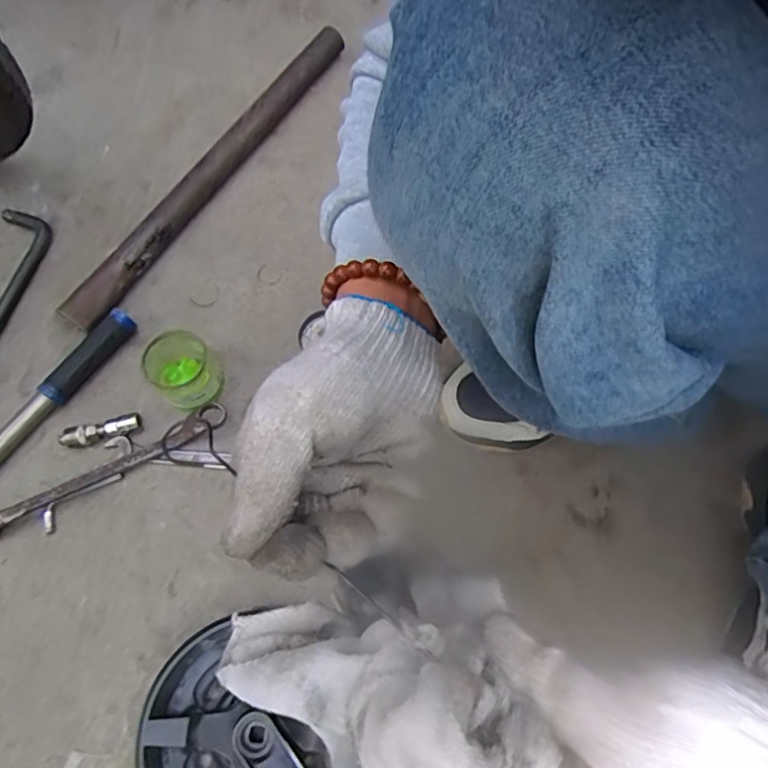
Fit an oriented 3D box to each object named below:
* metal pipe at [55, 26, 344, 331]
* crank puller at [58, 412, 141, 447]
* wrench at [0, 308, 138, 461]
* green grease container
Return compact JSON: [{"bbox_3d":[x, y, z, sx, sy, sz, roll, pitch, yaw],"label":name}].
[{"bbox_3d":[-0.200,-0.262,0.695,0.039,0.041,0.493,30,69,11],"label":"metal pipe"},{"bbox_3d":[-0.283,0.046,0.575,0.075,0.020,0.017,-18,68,-9],"label":"crank puller"},{"bbox_3d":[-0.385,0.058,0.564,0.052,0.025,0.351,31,70,11],"label":"wrench"},{"bbox_3d":[-0.197,-0.010,0.577,0.066,0.057,0.062,0,67,-1],"label":"green grease container"}]

